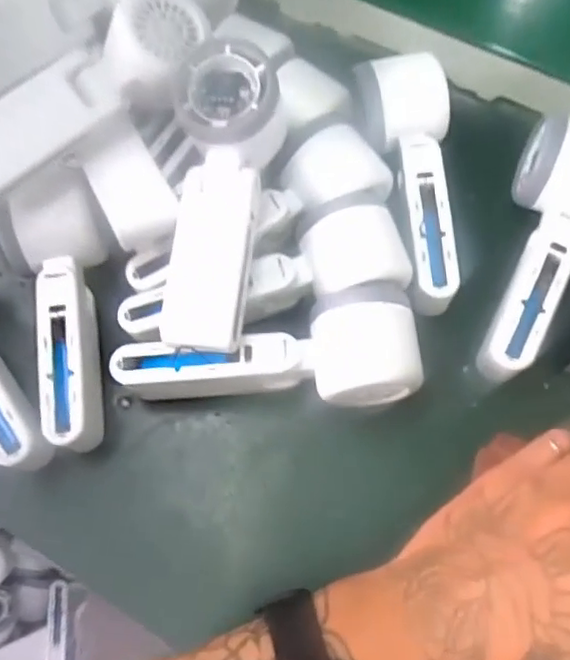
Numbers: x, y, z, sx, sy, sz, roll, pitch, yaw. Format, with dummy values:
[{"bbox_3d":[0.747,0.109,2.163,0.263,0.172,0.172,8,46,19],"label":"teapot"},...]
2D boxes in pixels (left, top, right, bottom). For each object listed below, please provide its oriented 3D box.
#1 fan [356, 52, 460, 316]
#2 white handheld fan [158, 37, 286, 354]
[{"bbox_3d":[0.085,-0.090,0.387,0.056,0.054,0.157,-9,68,-1],"label":"fan"},{"bbox_3d":[-0.035,-0.071,0.348,0.053,0.046,0.166,7,86,5],"label":"white handheld fan"}]

